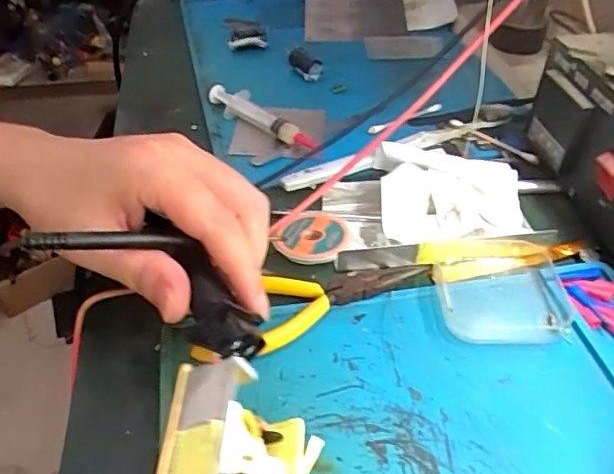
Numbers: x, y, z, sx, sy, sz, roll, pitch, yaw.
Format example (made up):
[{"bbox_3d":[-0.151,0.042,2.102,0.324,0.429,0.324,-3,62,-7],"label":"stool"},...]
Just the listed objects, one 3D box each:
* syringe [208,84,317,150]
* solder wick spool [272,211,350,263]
[{"bbox_3d":[-0.033,-0.088,0.438,0.106,0.023,0.014,31,50,30],"label":"syringe"},{"bbox_3d":[0.003,-0.001,0.337,0.039,0.012,0.039,0,41,0],"label":"solder wick spool"}]

